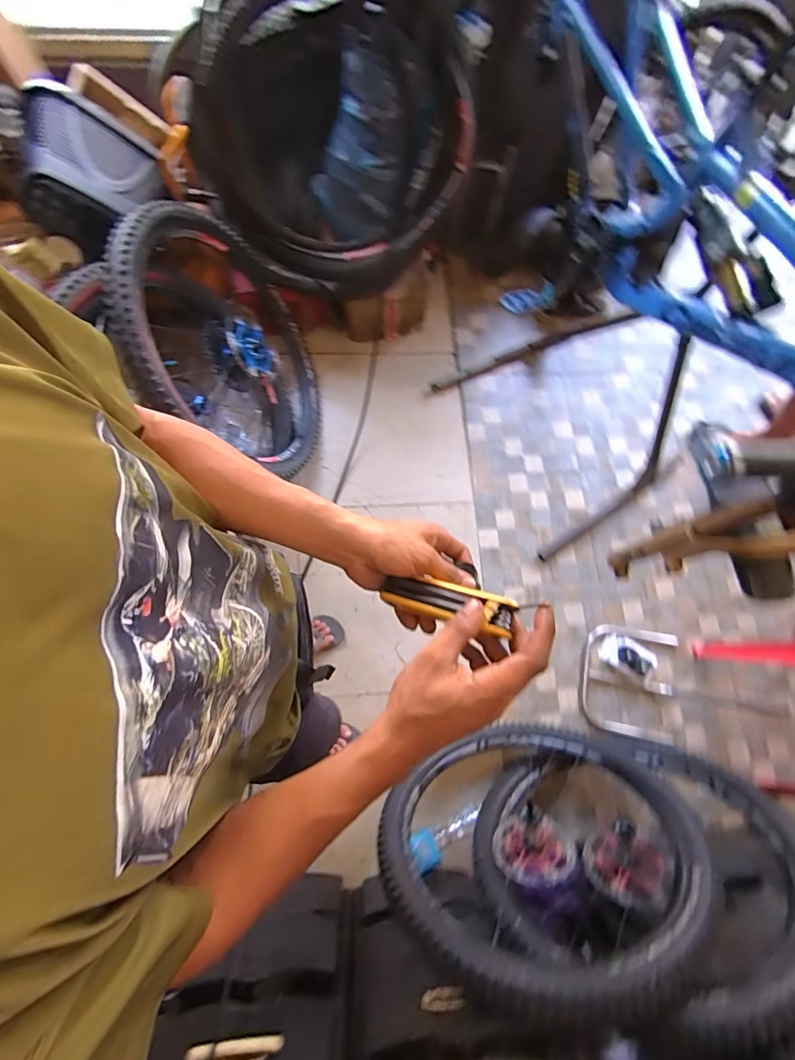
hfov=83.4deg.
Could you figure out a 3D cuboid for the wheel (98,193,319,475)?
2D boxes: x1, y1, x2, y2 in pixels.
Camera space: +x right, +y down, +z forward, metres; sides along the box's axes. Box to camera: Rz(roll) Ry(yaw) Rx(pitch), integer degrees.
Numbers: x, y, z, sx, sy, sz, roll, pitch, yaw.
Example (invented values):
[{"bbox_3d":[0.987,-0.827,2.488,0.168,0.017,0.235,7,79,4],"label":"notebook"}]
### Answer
[{"bbox_3d":[-0.444,-0.524,1.268,0.088,0.742,0.658,-8,74,20],"label":"wheel"}]

